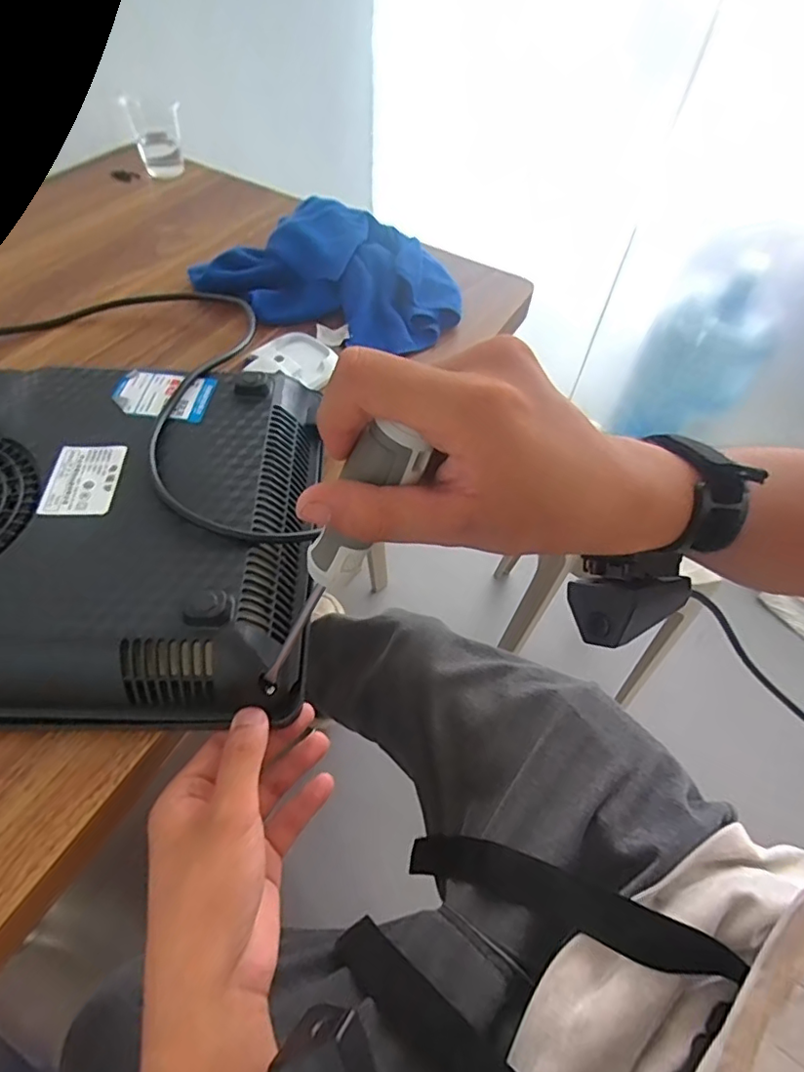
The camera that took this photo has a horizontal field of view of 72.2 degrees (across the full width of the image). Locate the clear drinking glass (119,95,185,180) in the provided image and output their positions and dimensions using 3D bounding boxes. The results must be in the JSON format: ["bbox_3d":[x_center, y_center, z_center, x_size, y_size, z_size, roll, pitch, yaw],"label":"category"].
[{"bbox_3d":[-0.319,-0.519,0.722,0.057,0.072,0.049,-12,55,-14],"label":"clear drinking glass"}]

